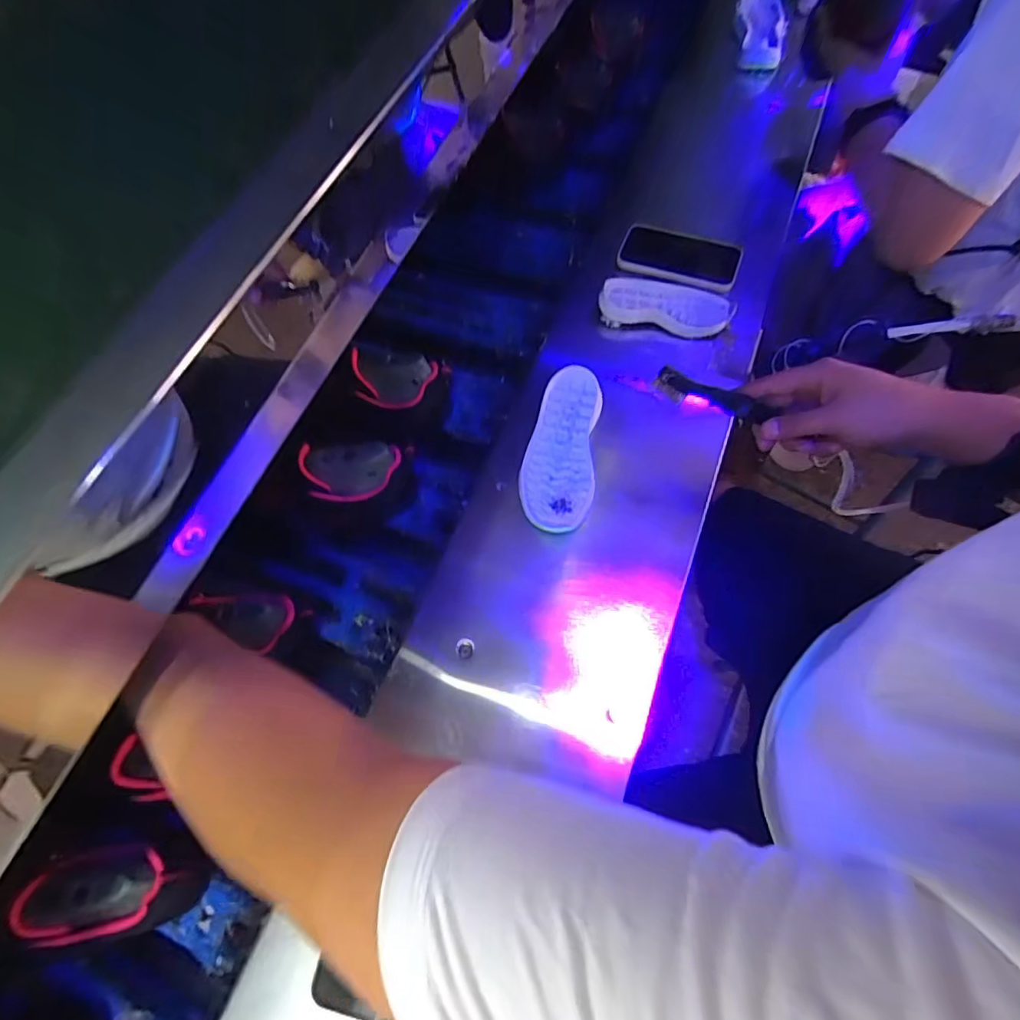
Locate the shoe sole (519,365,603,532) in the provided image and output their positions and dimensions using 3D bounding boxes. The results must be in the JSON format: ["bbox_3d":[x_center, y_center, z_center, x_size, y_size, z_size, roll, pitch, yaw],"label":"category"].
[{"bbox_3d":[0.058,-0.072,0.581,0.076,0.018,0.198,9,71,2],"label":"shoe sole"}]

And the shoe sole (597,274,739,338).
[{"bbox_3d":[0.194,-0.258,0.652,0.157,0.020,0.077,16,71,5],"label":"shoe sole"}]

